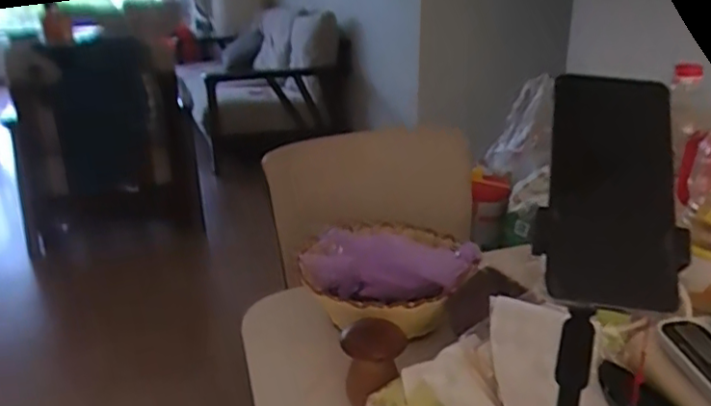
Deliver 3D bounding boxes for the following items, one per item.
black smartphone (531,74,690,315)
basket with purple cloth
[{"bbox_3d":[0.161,-0.010,0.396,0.087,0.013,0.157,5,66,4],"label":"black smartphone"},{"bbox_3d":[0.042,0.092,0.744,0.196,0.101,0.183,0,21,0],"label":"basket with purple cloth"}]

